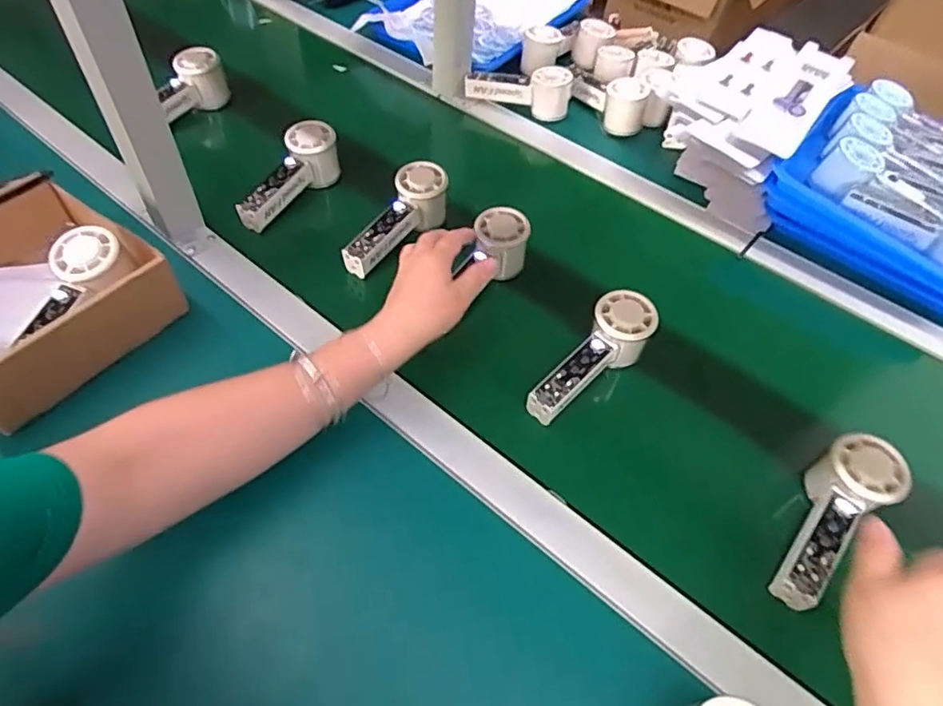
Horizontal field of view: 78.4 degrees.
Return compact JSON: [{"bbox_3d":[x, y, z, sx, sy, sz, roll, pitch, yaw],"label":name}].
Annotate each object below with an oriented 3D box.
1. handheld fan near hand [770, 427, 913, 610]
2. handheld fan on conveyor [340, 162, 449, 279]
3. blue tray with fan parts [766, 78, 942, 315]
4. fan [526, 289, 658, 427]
[{"bbox_3d":[0.287,0.136,0.463,0.058,0.048,0.156,35,70,21],"label":"handheld fan near hand"},{"bbox_3d":[-0.082,-0.146,0.636,0.052,0.043,0.156,33,73,20],"label":"handheld fan on conveyor"},{"bbox_3d":[0.520,-0.202,0.699,0.242,0.096,0.256,34,57,20],"label":"blue tray with fan parts"},{"bbox_3d":[0.111,0.008,0.550,0.155,0.055,0.056,-42,65,-15],"label":"fan"}]

